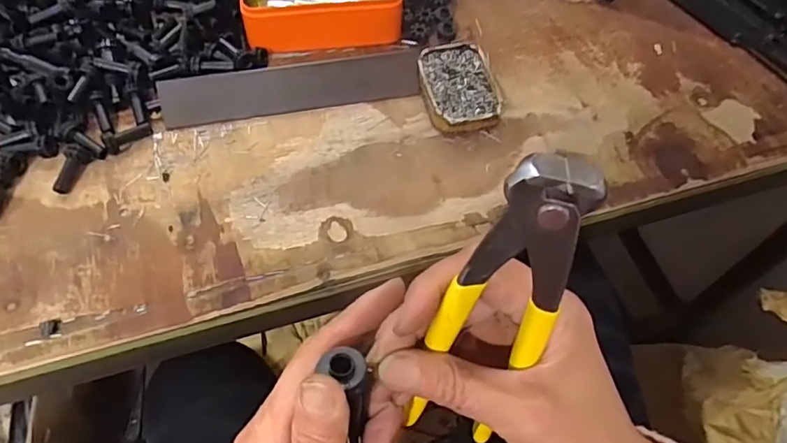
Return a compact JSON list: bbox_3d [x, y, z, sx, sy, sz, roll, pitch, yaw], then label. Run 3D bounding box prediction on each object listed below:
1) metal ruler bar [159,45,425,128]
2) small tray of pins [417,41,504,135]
[{"bbox_3d":[-0.085,-0.113,0.475,0.212,0.009,0.041,-11,98,-10],"label":"metal ruler bar"},{"bbox_3d":[0.057,-0.116,0.487,0.063,0.019,0.089,-13,62,-11],"label":"small tray of pins"}]

